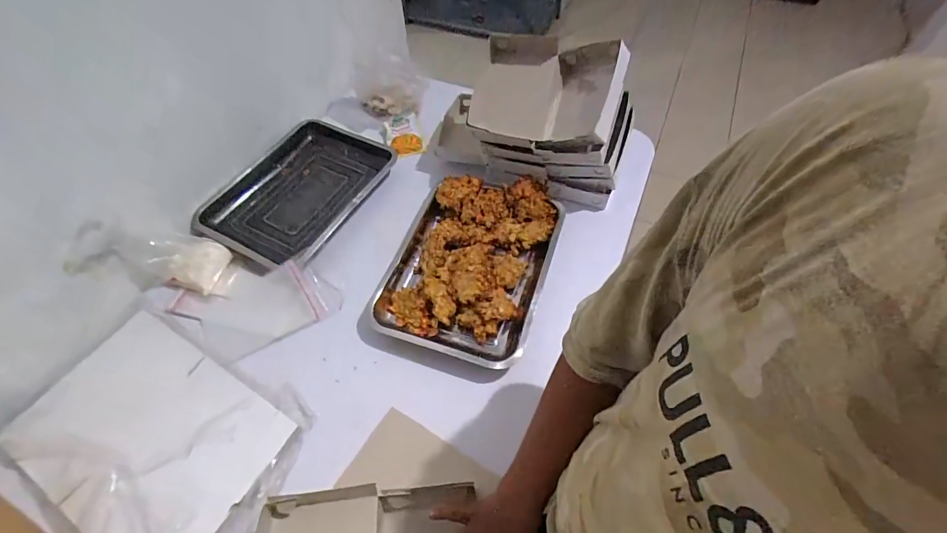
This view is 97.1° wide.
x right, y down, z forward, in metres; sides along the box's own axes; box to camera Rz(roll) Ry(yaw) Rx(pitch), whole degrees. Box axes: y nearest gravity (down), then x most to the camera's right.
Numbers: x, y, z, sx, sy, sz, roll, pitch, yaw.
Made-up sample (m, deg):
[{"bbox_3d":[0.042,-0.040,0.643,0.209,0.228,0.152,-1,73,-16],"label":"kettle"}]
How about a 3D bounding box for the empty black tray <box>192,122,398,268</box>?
[{"bbox_3d":[-0.344,-0.150,0.829,0.261,0.044,0.349,26,61,17],"label":"empty black tray"}]

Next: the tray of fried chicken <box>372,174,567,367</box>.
[{"bbox_3d":[-0.004,-0.010,0.737,0.262,0.083,0.334,17,59,12],"label":"tray of fried chicken"}]

